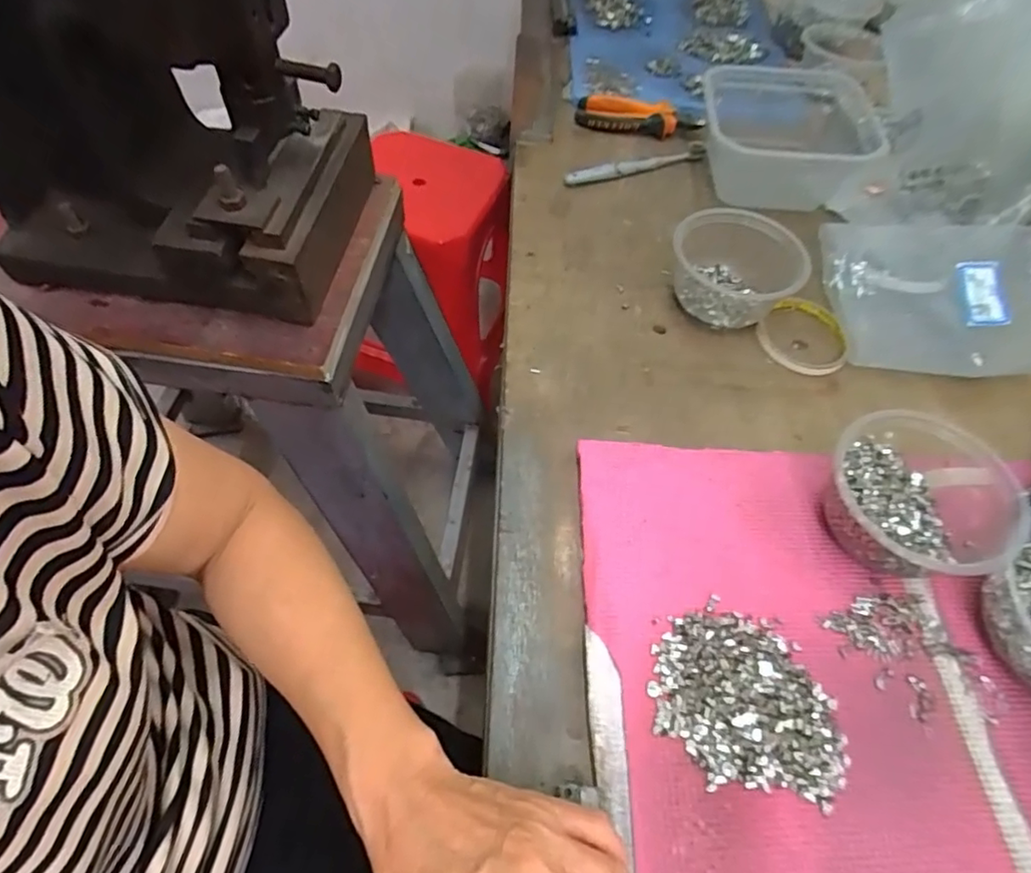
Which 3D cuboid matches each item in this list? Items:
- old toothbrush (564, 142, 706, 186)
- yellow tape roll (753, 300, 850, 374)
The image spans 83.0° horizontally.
[{"bbox_3d":[0.138,-0.309,0.663,0.179,0.019,0.017,-19,60,-17],"label":"old toothbrush"},{"bbox_3d":[0.267,-0.093,0.533,0.078,0.015,0.082,2,56,-4],"label":"yellow tape roll"}]

